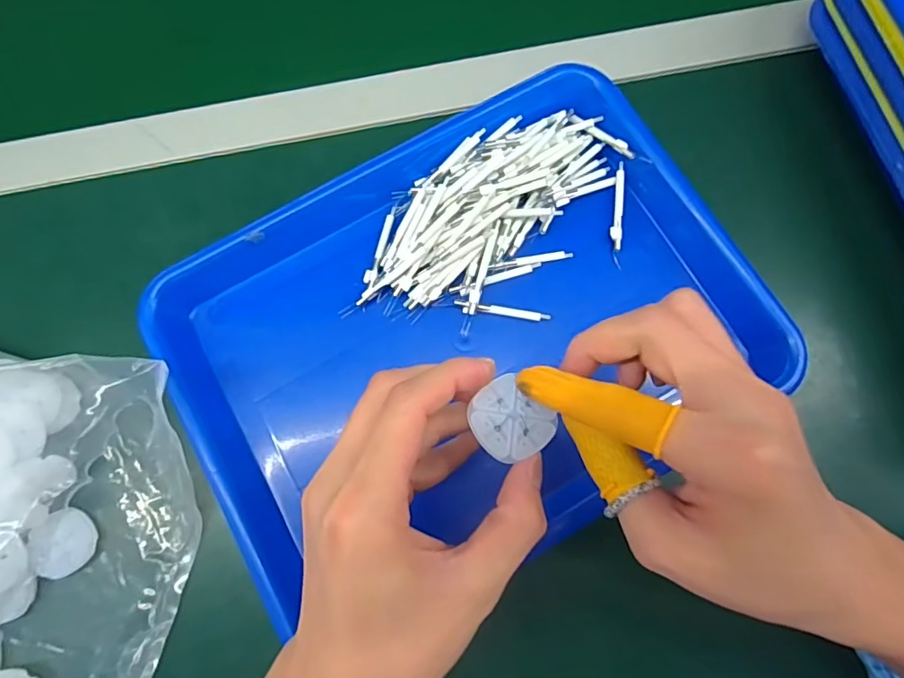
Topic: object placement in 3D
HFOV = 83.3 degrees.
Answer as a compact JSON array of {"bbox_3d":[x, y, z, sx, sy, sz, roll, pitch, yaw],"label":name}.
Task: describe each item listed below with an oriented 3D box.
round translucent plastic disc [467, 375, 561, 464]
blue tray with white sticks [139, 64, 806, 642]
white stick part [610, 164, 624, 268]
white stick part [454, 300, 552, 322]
[{"bbox_3d":[0.025,0.035,0.217,0.031,0.004,0.034,0,77,1],"label":"round translucent plastic disc"},{"bbox_3d":[0.007,-0.009,0.307,0.321,0.035,0.239,-29,78,-5],"label":"blue tray with white sticks"},{"bbox_3d":[0.106,-0.080,0.327,0.008,0.007,0.069,4,77,2],"label":"white stick part"},{"bbox_3d":[0.031,-0.018,0.314,0.059,0.004,0.006,9,78,3],"label":"white stick part"}]

